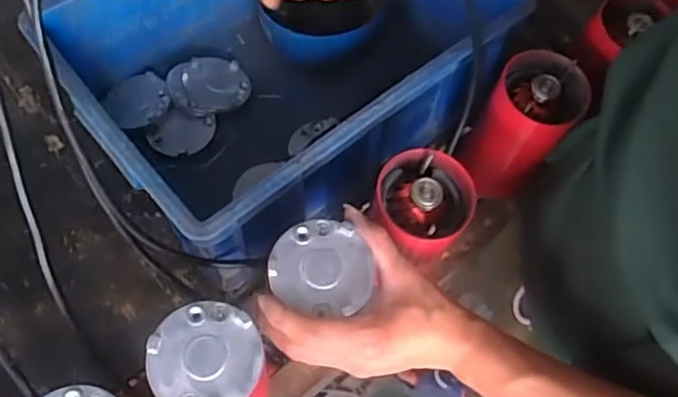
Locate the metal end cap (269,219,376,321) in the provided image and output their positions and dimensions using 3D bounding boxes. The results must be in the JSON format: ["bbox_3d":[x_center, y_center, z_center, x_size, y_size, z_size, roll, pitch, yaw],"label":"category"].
[{"bbox_3d":[-0.012,0.047,0.433,0.070,0.008,0.066,1,62,-1],"label":"metal end cap"}]

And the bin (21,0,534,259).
[{"bbox_3d":[-0.054,-0.142,0.634,0.397,0.151,0.294,-38,70,-19],"label":"bin"}]

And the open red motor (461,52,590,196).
[{"bbox_3d":[0.175,-0.067,0.585,0.076,0.137,0.080,1,63,-2],"label":"open red motor"}]

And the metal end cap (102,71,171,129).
[{"bbox_3d":[-0.221,-0.107,0.672,0.068,0.012,0.069,1,63,-2],"label":"metal end cap"}]

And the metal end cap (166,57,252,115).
[{"bbox_3d":[-0.144,-0.126,0.677,0.086,0.016,0.073,-11,64,-8],"label":"metal end cap"}]

